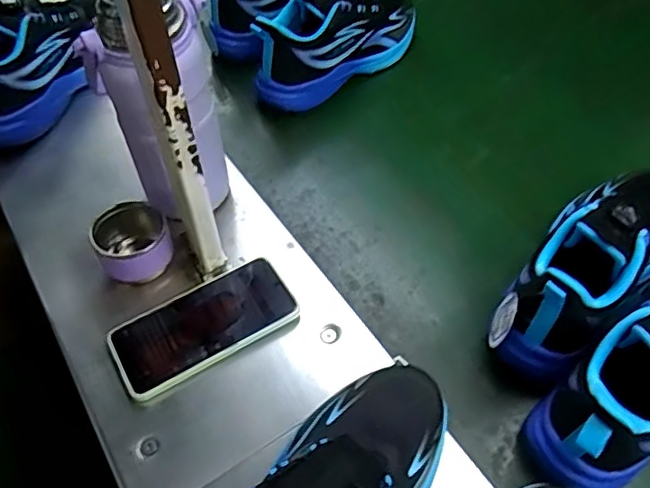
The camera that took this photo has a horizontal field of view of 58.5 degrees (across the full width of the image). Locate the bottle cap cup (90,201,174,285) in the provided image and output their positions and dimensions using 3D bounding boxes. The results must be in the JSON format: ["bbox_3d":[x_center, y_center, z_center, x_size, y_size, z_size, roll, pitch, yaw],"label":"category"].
[{"bbox_3d":[-0.182,0.000,0.558,0.066,0.053,0.067,-1,52,2],"label":"bottle cap cup"}]

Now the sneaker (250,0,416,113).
[{"bbox_3d":[0.016,-0.280,0.763,0.259,0.126,0.083,-35,58,-22],"label":"sneaker"}]

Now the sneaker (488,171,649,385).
[{"bbox_3d":[0.255,0.009,0.525,0.078,0.129,0.261,34,61,26],"label":"sneaker"}]

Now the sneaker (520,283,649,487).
[{"bbox_3d":[0.265,0.091,0.457,0.272,0.126,0.089,-31,56,-20],"label":"sneaker"}]

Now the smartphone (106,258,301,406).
[{"bbox_3d":[-0.110,0.073,0.528,0.161,0.015,0.083,-28,55,-18],"label":"smartphone"}]

